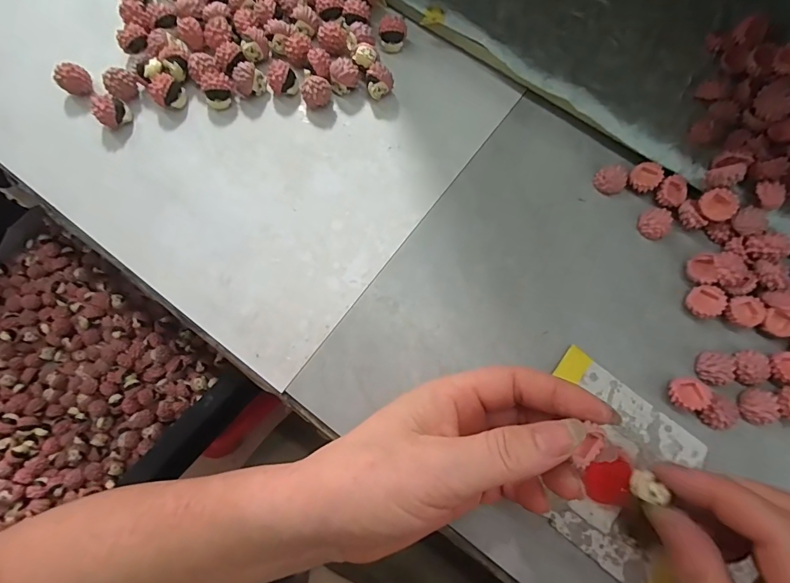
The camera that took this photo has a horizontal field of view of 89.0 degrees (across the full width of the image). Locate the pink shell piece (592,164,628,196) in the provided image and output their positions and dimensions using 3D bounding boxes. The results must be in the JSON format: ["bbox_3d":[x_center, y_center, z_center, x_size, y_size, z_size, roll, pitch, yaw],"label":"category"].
[{"bbox_3d":[0.146,-0.076,0.270,0.019,0.011,0.019,0,76,0],"label":"pink shell piece"}]

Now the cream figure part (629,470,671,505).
[{"bbox_3d":[0.121,0.093,0.190,0.014,0.009,0.013,26,78,6],"label":"cream figure part"}]

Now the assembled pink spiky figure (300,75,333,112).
[{"bbox_3d":[-0.054,-0.137,0.279,0.017,0.018,0.016,0,76,0],"label":"assembled pink spiky figure"}]

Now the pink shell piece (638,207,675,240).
[{"bbox_3d":[0.170,-0.045,0.263,0.018,0.010,0.019,0,76,0],"label":"pink shell piece"}]

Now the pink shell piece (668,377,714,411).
[{"bbox_3d":[0.170,0.059,0.233,0.022,0.011,0.018,1,76,0],"label":"pink shell piece"}]

